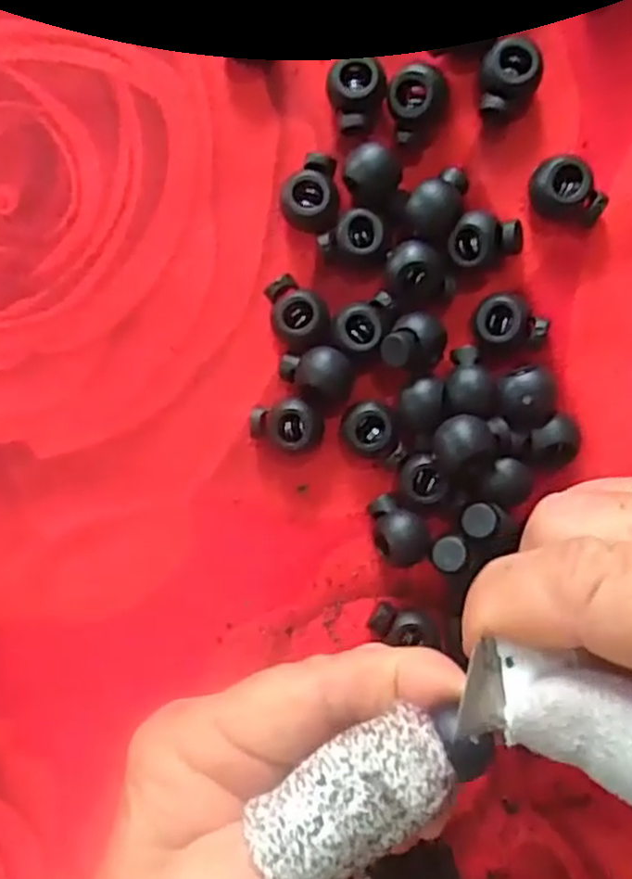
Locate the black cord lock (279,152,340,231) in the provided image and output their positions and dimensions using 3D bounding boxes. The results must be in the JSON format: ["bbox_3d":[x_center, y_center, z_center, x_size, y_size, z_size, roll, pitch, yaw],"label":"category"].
[{"bbox_3d":[-0.001,-0.065,0.193,0.015,0.011,0.020,3,91,3],"label":"black cord lock"}]

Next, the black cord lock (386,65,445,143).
[{"bbox_3d":[0.026,-0.088,0.187,0.014,0.009,0.019,17,92,3],"label":"black cord lock"}]

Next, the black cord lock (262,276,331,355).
[{"bbox_3d":[-0.005,-0.033,0.195,0.015,0.012,0.020,-20,90,4],"label":"black cord lock"}]

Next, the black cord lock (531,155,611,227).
[{"bbox_3d":[0.064,-0.062,0.185,0.019,0.011,0.013,38,93,2],"label":"black cord lock"}]

